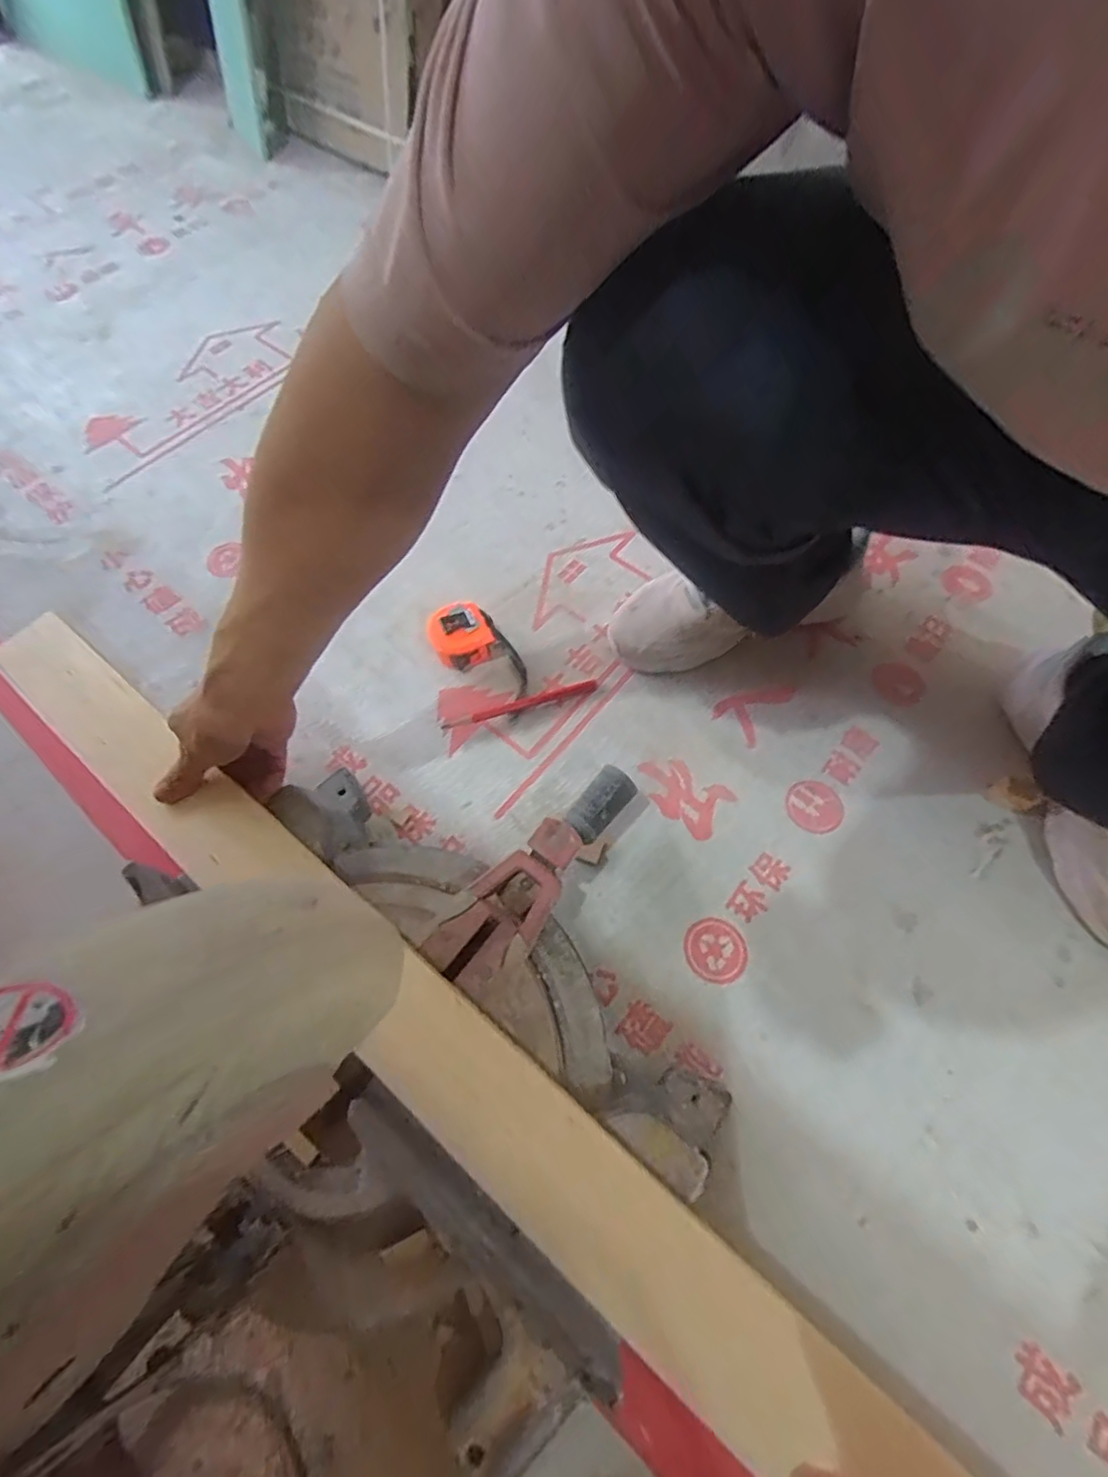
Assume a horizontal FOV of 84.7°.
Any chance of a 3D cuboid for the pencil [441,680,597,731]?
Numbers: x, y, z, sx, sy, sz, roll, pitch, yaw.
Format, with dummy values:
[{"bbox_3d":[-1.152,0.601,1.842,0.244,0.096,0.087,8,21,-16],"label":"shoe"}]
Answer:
[{"bbox_3d":[-0.034,-0.036,0.636,0.165,0.008,0.014,-17,65,-8],"label":"pencil"}]

